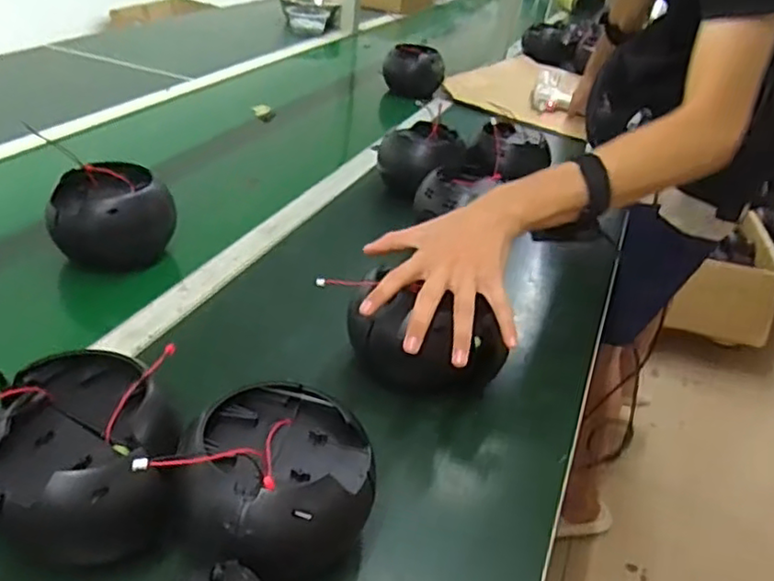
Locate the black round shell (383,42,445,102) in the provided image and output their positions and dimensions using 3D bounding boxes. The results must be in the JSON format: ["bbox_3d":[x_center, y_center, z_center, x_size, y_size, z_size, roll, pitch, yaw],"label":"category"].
[{"bbox_3d":[0.057,-0.477,1.412,0.124,0.093,0.110,5,33,-4],"label":"black round shell"}]

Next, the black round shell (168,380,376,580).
[{"bbox_3d":[-0.077,0.135,0.438,0.126,0.088,0.122,-11,37,-26],"label":"black round shell"}]

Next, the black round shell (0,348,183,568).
[{"bbox_3d":[-0.204,0.120,0.446,0.117,0.089,0.143,-3,34,-16],"label":"black round shell"}]

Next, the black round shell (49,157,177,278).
[{"bbox_3d":[-0.312,-0.082,0.744,0.130,0.102,0.100,-6,35,-20],"label":"black round shell"}]

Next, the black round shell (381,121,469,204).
[{"bbox_3d":[0.051,-0.197,0.980,0.098,0.092,0.092,31,40,32],"label":"black round shell"}]

